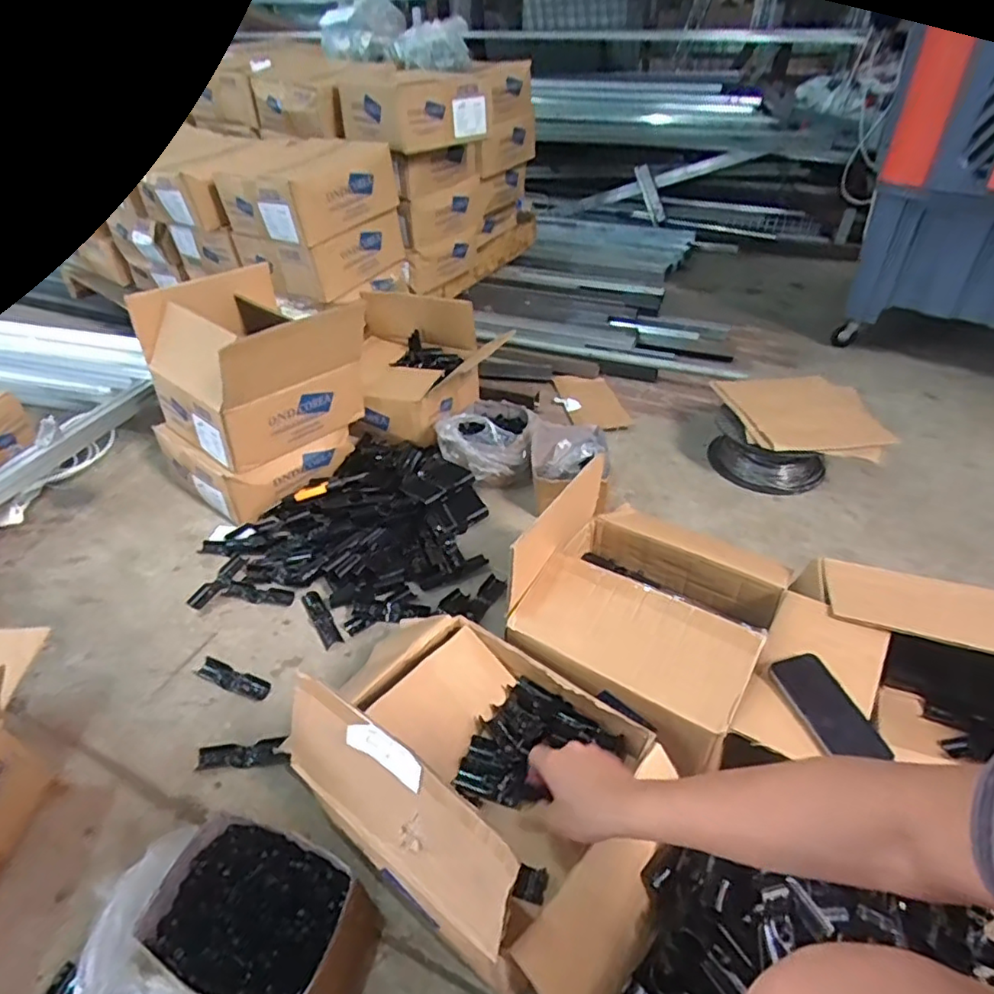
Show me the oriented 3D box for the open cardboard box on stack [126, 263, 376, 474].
[{"bbox_3d":[-0.479,-0.271,1.241,0.326,0.264,0.353,27,47,31],"label":"open cardboard box on stack"}]

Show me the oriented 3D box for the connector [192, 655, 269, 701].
[{"bbox_3d":[-0.410,0.281,0.947,0.137,0.014,0.033,15,41,19],"label":"connector"}]

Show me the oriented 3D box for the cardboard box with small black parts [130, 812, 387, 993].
[{"bbox_3d":[-0.247,0.451,0.647,0.214,0.085,0.153,12,41,16],"label":"cardboard box with small black parts"}]

